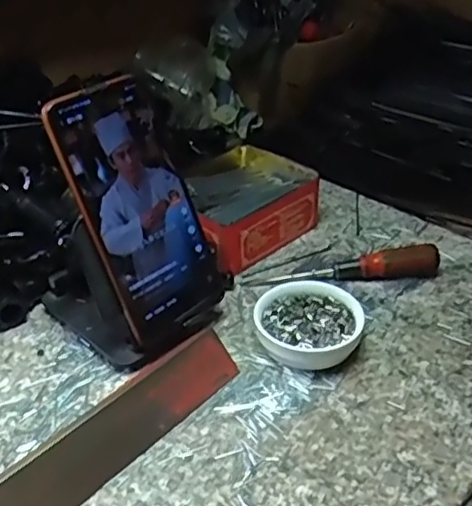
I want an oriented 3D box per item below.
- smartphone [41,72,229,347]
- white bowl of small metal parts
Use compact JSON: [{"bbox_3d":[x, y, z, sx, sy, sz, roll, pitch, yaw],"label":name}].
[{"bbox_3d":[-0.062,-0.028,0.415,0.080,0.163,0.011,-32,20,-34],"label":"smartphone"},{"bbox_3d":[0.048,0.051,0.433,0.070,0.028,0.069,-1,34,1],"label":"white bowl of small metal parts"}]

